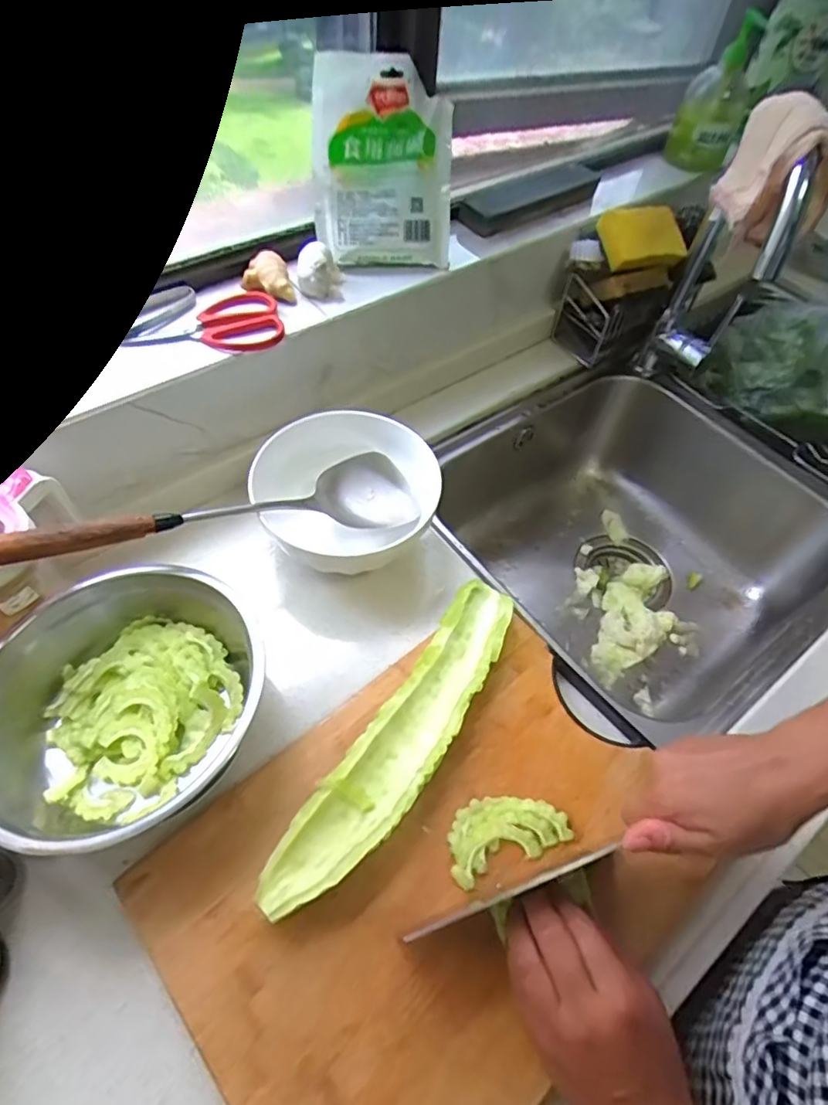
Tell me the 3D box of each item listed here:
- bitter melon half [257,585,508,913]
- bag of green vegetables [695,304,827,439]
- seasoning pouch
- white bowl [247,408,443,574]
[{"bbox_3d":[-0.003,0.140,0.460,0.061,0.041,0.297,30,56,16],"label":"bitter melon half"},{"bbox_3d":[0.530,-0.252,0.781,0.227,0.112,0.181,38,59,21],"label":"bag of green vegetables"},{"bbox_3d":[-0.030,-0.379,0.577,0.135,0.168,0.028,-1,32,-8],"label":"seasoning pouch"},{"bbox_3d":[-0.063,-0.055,0.572,0.167,0.088,0.146,-20,58,-19],"label":"white bowl"}]

